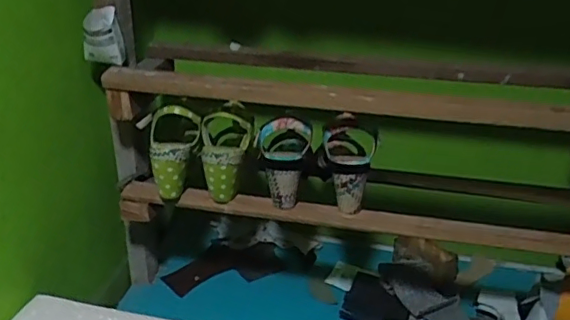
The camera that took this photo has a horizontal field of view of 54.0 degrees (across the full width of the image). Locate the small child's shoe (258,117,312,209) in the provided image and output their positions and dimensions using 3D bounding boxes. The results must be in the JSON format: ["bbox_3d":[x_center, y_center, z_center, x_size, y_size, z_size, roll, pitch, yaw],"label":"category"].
[{"bbox_3d":[0.000,-0.005,0.871,0.082,0.139,0.100,1,27,-1],"label":"small child's shoe"}]

